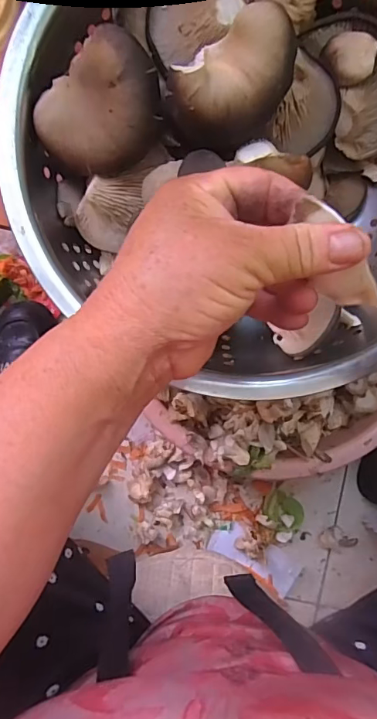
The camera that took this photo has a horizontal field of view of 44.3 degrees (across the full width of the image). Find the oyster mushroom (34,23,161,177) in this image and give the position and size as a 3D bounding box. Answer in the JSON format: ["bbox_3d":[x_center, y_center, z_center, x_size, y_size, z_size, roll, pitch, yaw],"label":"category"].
[{"bbox_3d":[-0.059,-0.174,0.327,0.091,0.032,0.073,-20,109,30],"label":"oyster mushroom"}]

